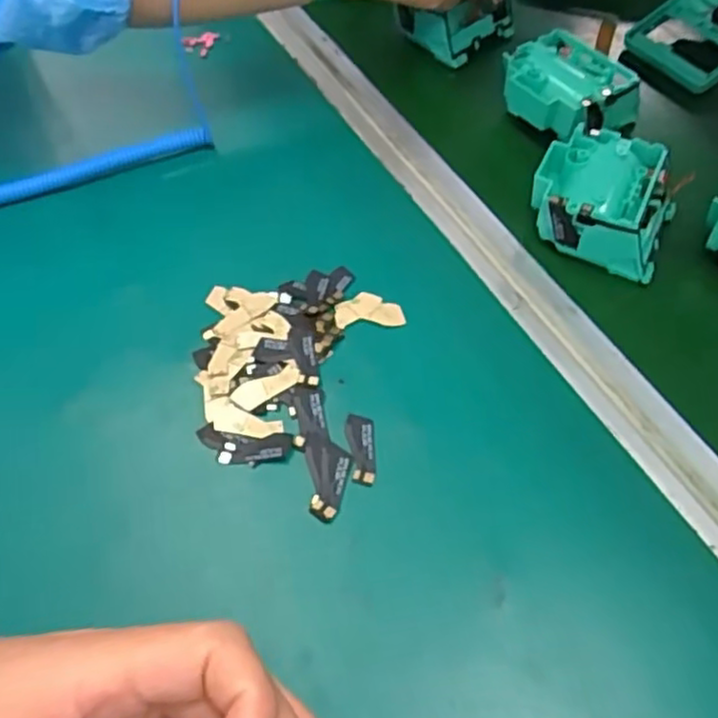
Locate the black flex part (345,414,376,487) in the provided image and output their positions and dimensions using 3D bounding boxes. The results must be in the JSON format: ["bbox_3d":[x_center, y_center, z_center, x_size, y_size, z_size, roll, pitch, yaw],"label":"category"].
[{"bbox_3d":[0.001,0.043,0.336,0.014,0.004,0.036,-1,55,0],"label":"black flex part"}]

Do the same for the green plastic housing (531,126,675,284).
[{"bbox_3d":[0.143,-0.094,0.408,0.078,0.036,0.075,22,58,15],"label":"green plastic housing"}]

